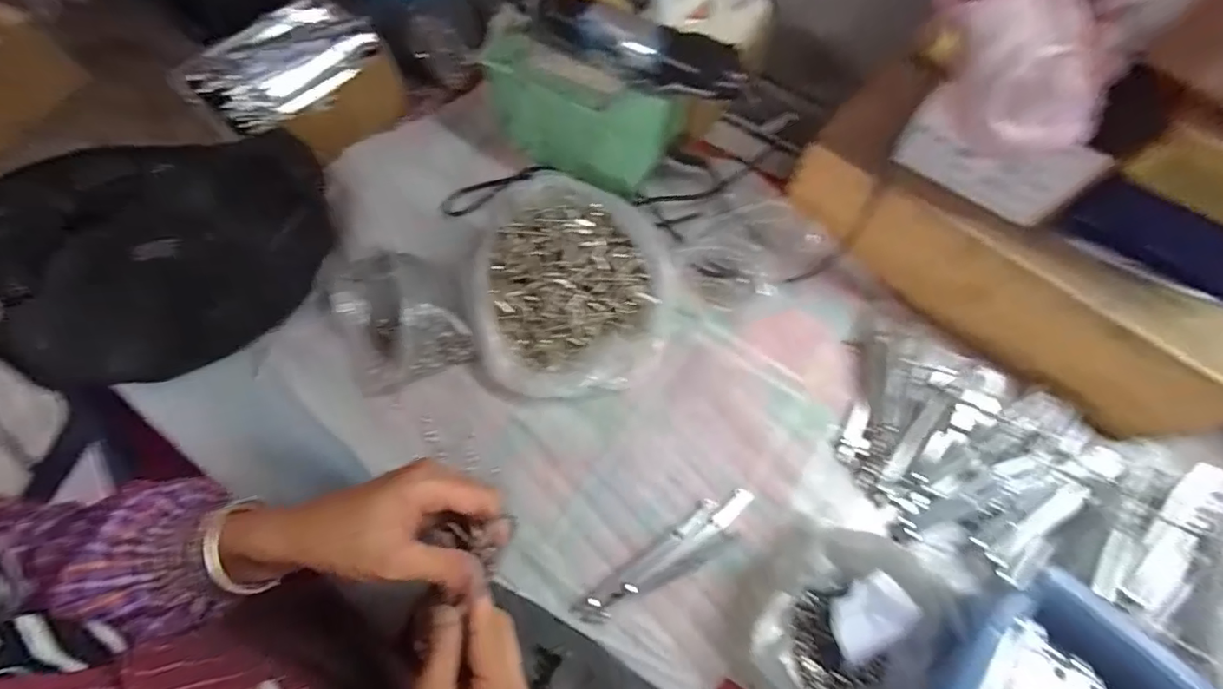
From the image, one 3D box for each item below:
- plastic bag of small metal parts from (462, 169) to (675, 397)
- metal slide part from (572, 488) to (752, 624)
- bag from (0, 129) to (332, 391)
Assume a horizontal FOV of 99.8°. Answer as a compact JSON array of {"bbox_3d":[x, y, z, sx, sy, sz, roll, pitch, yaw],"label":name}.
[{"bbox_3d":[-0.035,-0.052,0.448,0.173,0.048,0.197,-4,66,-3],"label":"plastic bag of small metal parts"},{"bbox_3d":[0.041,0.154,0.382,0.151,0.006,0.022,-31,70,-14],"label":"metal slide part"},{"bbox_3d":[-0.336,-0.063,0.394,0.236,0.110,0.123,-21,68,-10],"label":"bag"}]

